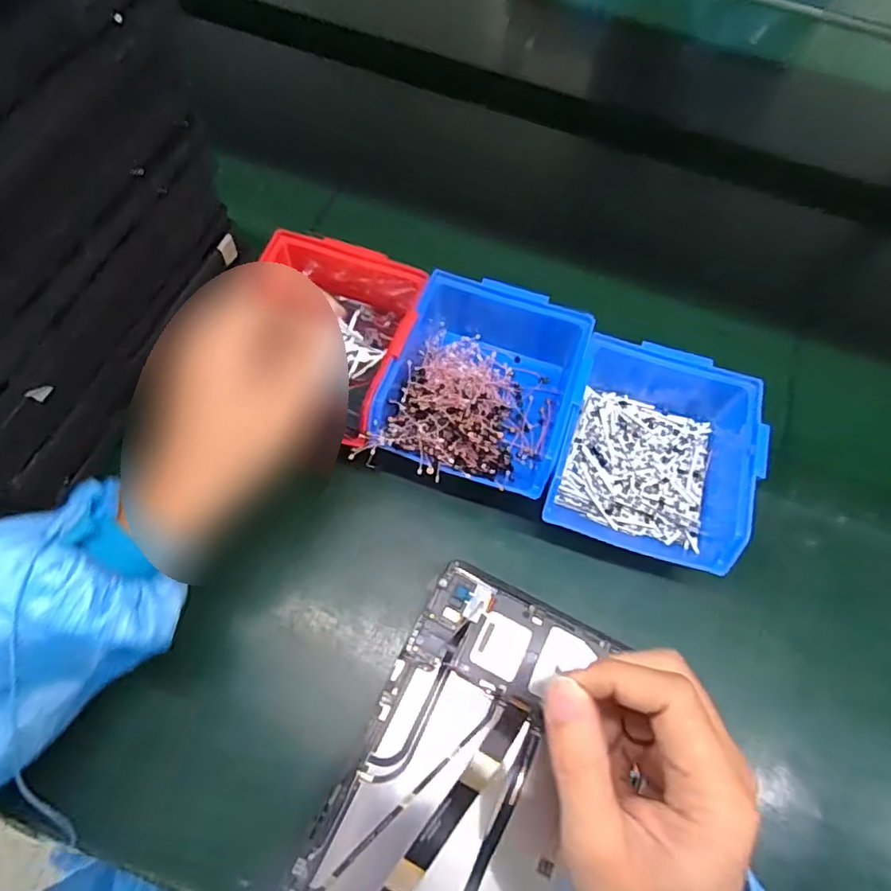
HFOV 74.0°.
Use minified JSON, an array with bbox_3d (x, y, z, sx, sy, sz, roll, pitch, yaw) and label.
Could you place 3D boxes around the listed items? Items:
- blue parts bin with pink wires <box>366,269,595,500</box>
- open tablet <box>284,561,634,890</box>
[{"bbox_3d":[0.026,-0.041,0.426,0.122,0.064,0.141,18,66,5],"label":"blue parts bin with pink wires"},{"bbox_3d":[0.015,0.200,0.321,0.145,0.012,0.241,25,66,8],"label":"open tablet"}]

